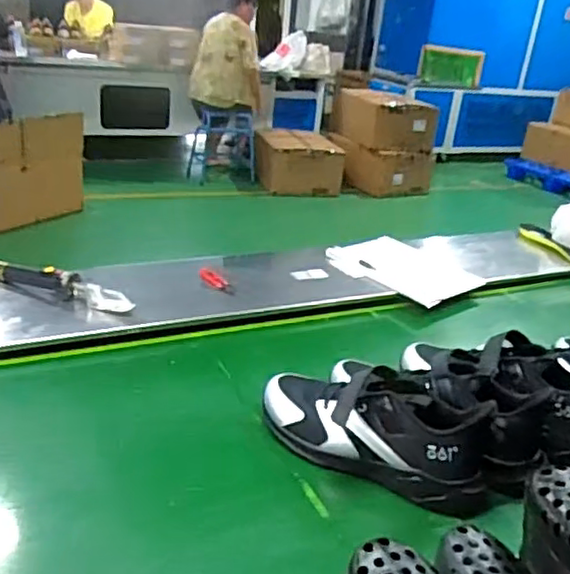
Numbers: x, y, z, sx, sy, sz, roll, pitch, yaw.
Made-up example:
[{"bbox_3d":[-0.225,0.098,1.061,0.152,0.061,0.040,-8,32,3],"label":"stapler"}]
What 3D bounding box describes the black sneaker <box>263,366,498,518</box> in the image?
[{"bbox_3d":[0.098,0.165,0.762,0.285,0.111,0.098,15,25,19],"label":"black sneaker"}]

